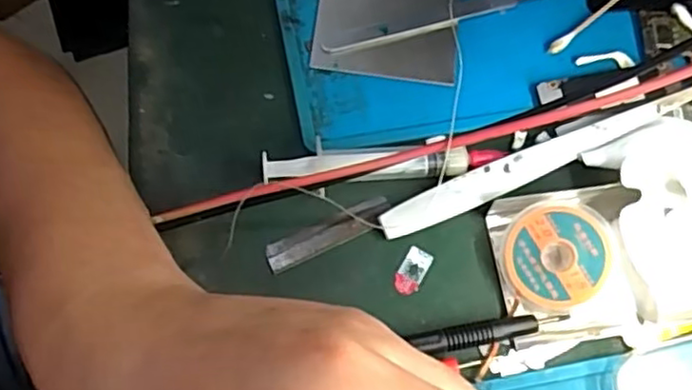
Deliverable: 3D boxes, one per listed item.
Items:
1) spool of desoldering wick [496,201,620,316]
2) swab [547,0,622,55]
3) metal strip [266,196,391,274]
[{"bbox_3d":[0.087,0.025,0.270,0.044,0.010,0.044,-1,86,11],"label":"spool of desoldering wick"},{"bbox_3d":[0.122,-0.088,0.314,0.072,0.005,0.006,-38,75,-14],"label":"swab"},{"bbox_3d":[-0.007,0.016,0.278,0.055,0.004,0.013,-24,75,-6],"label":"metal strip"}]

